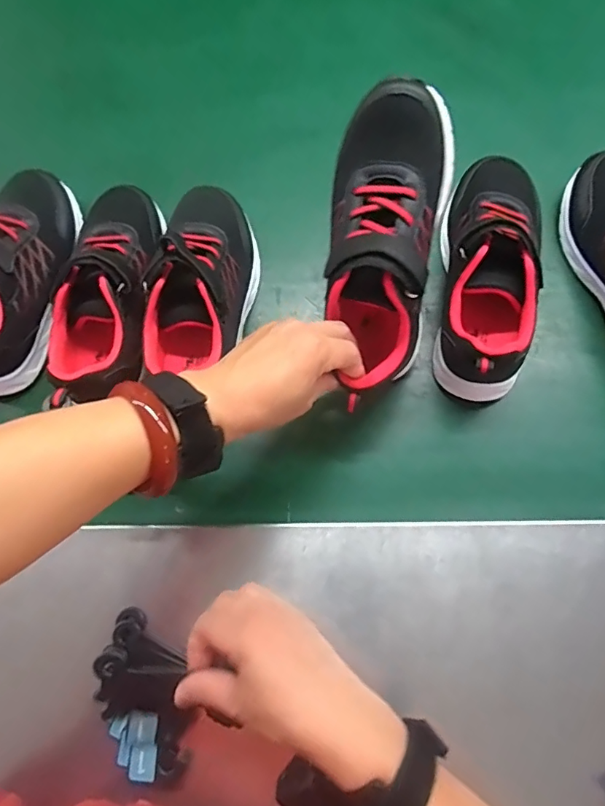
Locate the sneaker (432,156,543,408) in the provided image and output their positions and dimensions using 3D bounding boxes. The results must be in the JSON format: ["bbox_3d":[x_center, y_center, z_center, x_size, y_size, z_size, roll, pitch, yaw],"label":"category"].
[{"bbox_3d":[0.158,-0.112,0.428,0.083,0.098,0.214,10,74,8],"label":"sneaker"}]

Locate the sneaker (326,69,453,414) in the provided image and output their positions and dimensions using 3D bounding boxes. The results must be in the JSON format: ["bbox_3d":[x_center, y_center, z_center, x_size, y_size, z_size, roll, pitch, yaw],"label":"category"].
[{"bbox_3d":[0.060,-0.112,0.367,0.081,0.078,0.209,5,103,4],"label":"sneaker"}]

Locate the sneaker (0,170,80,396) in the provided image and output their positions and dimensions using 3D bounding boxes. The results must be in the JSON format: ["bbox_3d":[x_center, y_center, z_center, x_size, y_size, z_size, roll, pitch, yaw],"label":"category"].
[{"bbox_3d":[-0.275,-0.120,0.463,0.083,0.074,0.219,8,74,7],"label":"sneaker"}]

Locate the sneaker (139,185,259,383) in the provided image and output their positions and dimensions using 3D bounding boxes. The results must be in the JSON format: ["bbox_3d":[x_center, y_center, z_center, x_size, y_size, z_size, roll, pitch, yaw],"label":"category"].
[{"bbox_3d":[-0.087,-0.115,0.434,0.077,0.086,0.177,3,73,4],"label":"sneaker"}]

